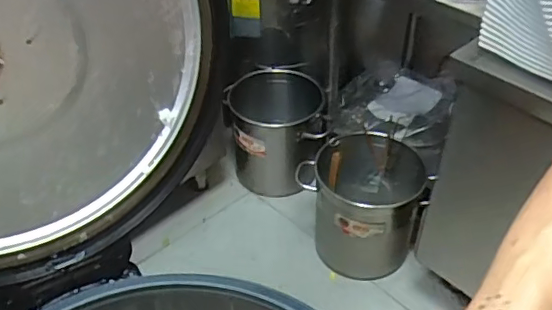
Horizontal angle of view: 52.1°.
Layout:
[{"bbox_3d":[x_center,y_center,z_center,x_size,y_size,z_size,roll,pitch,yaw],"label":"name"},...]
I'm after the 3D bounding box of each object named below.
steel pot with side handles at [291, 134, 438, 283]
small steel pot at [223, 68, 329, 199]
[{"bbox_3d":[0.271,0.157,1.670,0.343,0.336,0.304,-14,43,-16],"label":"steel pot with side handles"},{"bbox_3d":[-0.006,-0.070,1.920,0.326,0.324,0.284,-4,41,-5],"label":"small steel pot"}]

